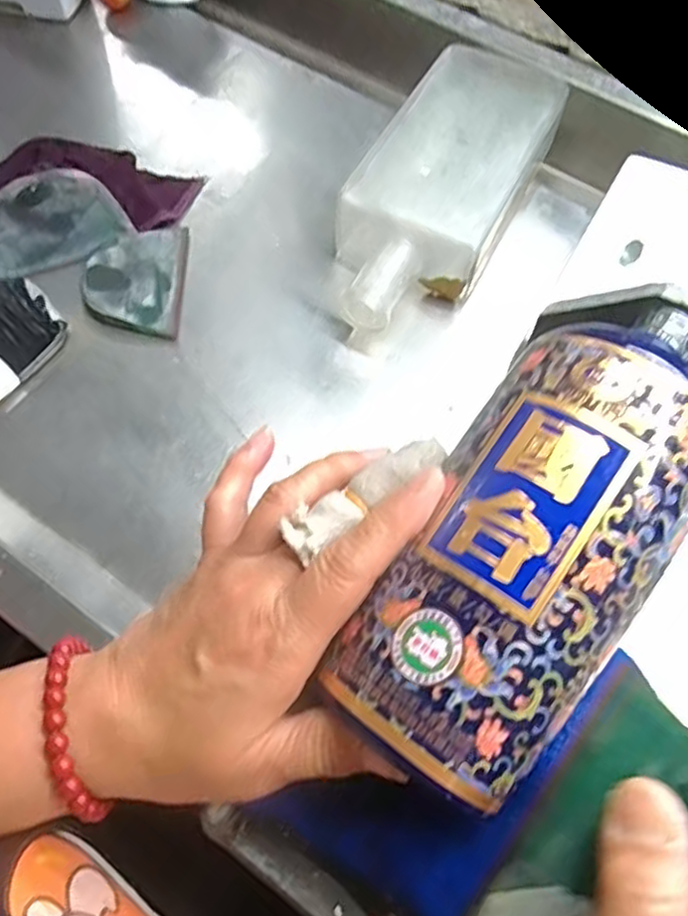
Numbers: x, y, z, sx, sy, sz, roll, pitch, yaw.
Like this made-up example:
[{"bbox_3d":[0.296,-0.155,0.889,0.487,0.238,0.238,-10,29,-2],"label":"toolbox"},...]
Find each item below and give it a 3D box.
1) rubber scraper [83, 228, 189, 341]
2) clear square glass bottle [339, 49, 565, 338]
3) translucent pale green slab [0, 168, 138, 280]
[{"bbox_3d":[-0.125,-0.110,0.419,0.056,0.004,0.081,-1,65,-1],"label":"rubber scraper"},{"bbox_3d":[0.061,-0.165,0.439,0.090,0.056,0.223,25,67,11],"label":"clear square glass bottle"},{"bbox_3d":[-0.178,-0.144,0.425,0.083,0.010,0.053,-23,98,-6],"label":"translucent pale green slab"}]

